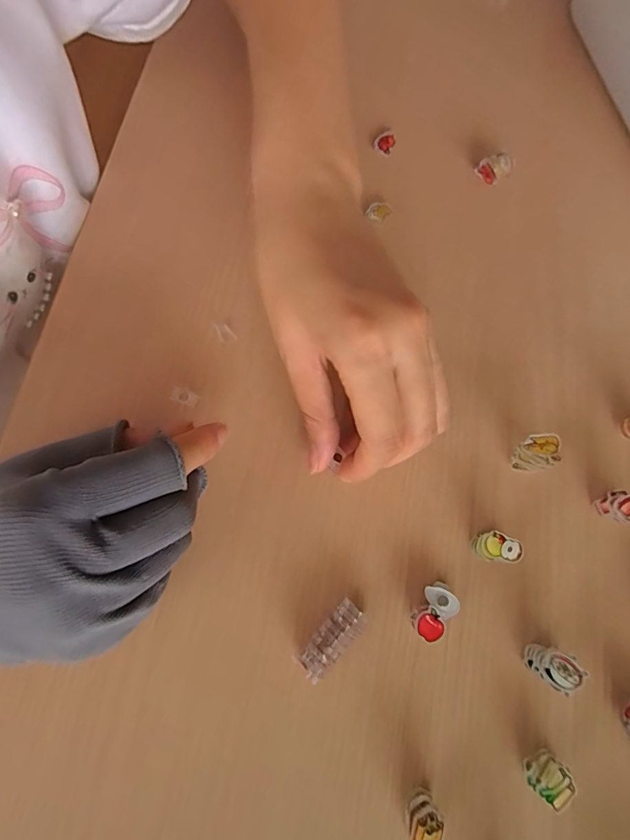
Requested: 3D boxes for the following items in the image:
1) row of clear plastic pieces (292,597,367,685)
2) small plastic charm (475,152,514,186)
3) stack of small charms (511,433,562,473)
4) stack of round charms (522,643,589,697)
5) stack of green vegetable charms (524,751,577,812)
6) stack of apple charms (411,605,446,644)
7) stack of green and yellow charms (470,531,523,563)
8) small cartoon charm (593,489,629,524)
[{"bbox_3d":[0.007,0.095,0.195,0.014,0.015,0.033,43,79,12],"label":"row of clear plastic pieces"},{"bbox_3d":[0.104,-0.146,0.259,0.012,0.014,0.016,-34,76,-8],"label":"small plastic charm"},{"bbox_3d":[0.103,0.016,0.211,0.016,0.023,0.016,-26,75,-6],"label":"stack of small charms"},{"bbox_3d":[0.099,0.103,0.187,0.015,0.022,0.014,21,76,7],"label":"stack of round charms"},{"bbox_3d":[0.094,0.144,0.179,0.012,0.015,0.015,40,79,11],"label":"stack of green vegetable charms"},{"bbox_3d":[0.049,0.088,0.195,0.013,0.013,0.012,43,79,12],"label":"stack of apple charms"},{"bbox_3d":[0.081,0.057,0.202,0.018,0.019,0.012,4,74,2],"label":"stack of green and yellow charms"},{"bbox_3d":[0.141,0.040,0.205,0.015,0.019,0.011,20,75,6],"label":"small cartoon charm"}]

